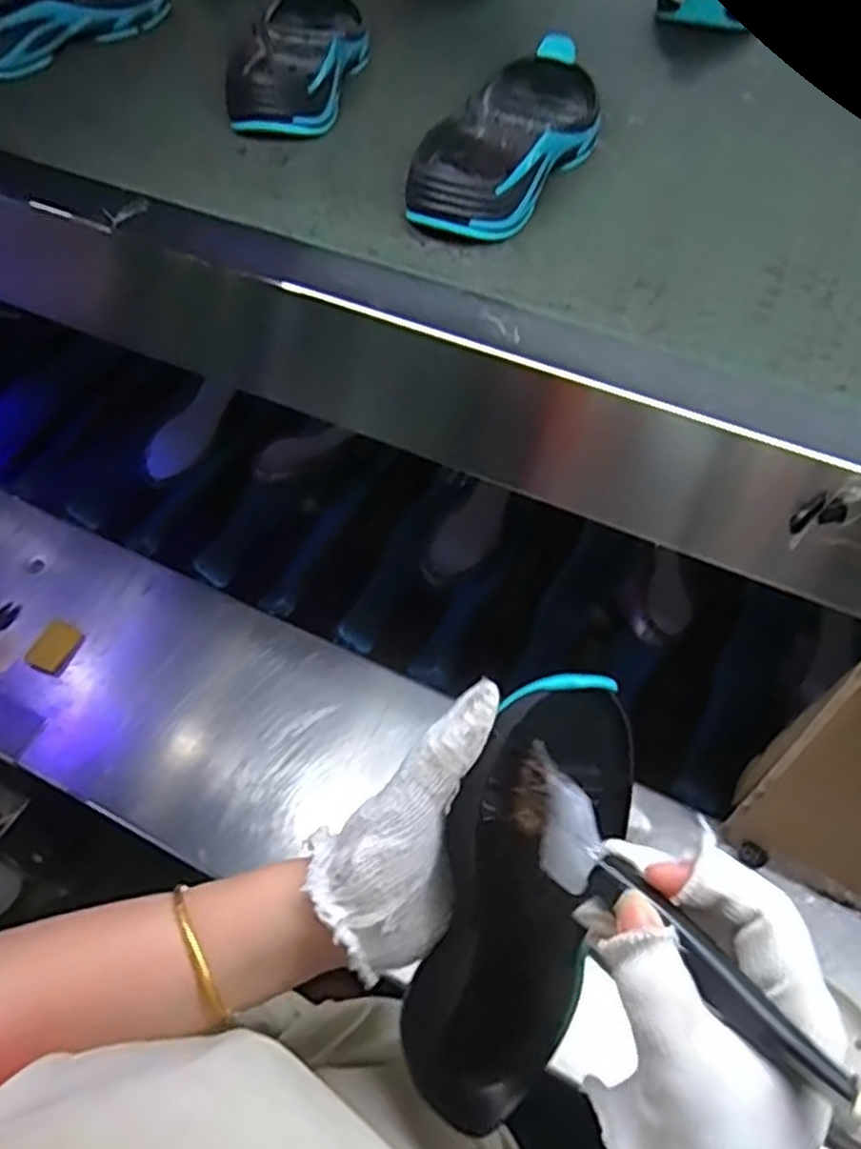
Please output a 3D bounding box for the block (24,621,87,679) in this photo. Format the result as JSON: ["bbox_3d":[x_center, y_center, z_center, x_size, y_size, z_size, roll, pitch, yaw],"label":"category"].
[{"bbox_3d":[-0.376,0.075,0.756,0.041,0.014,0.052,21,58,14],"label":"block"}]

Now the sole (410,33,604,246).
[{"bbox_3d":[0.056,-0.281,0.478,0.083,0.038,0.214,17,57,12],"label":"sole"}]

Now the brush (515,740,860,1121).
[{"bbox_3d":[0.087,0.128,0.276,0.028,0.029,0.158,-36,48,-20],"label":"brush"}]

